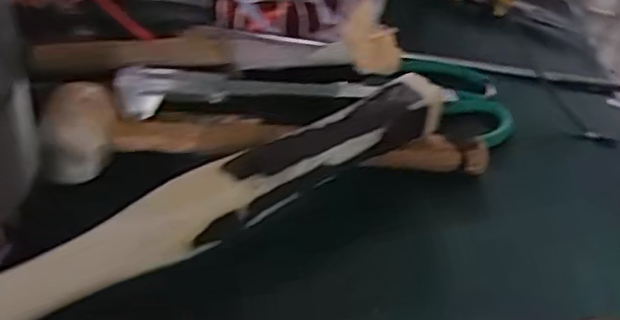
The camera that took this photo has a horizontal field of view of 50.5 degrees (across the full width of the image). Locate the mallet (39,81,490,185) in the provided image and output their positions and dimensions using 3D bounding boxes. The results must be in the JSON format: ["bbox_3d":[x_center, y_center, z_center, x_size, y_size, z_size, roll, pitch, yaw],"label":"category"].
[{"bbox_3d":[-0.022,-0.020,0.394,0.258,0.038,0.064,-2,37,-12],"label":"mallet"}]

